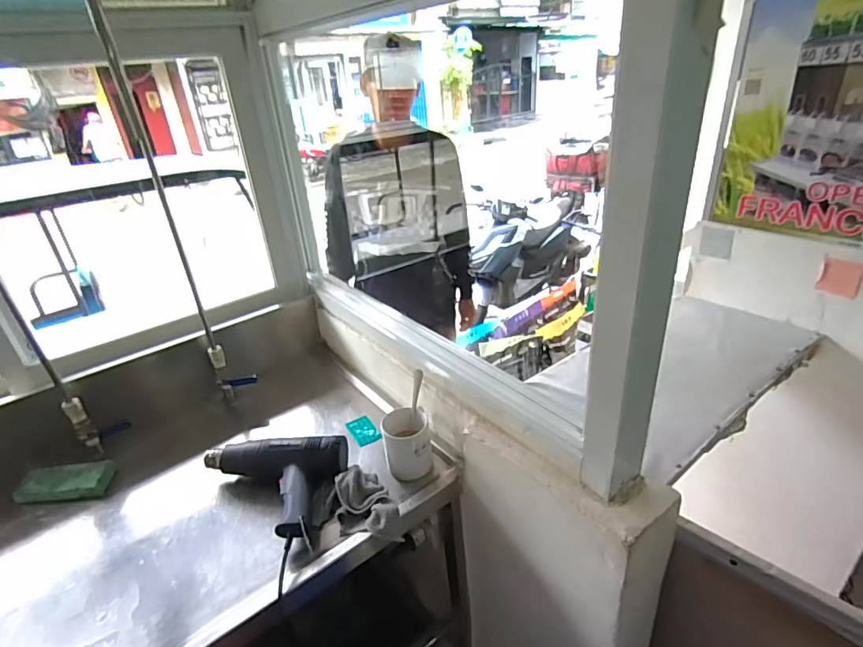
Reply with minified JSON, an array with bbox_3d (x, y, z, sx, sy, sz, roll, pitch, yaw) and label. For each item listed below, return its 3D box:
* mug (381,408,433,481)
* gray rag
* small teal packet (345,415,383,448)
[{"bbox_3d":[-0.041,0.215,0.849,0.081,0.104,0.079,-4,28,2],"label":"mug"},{"bbox_3d":[-0.116,0.291,0.782,0.158,0.046,0.100,5,30,18],"label":"gray rag"},{"bbox_3d":[-0.136,0.213,0.962,0.050,0.006,0.080,-20,37,-25],"label":"small teal packet"}]

